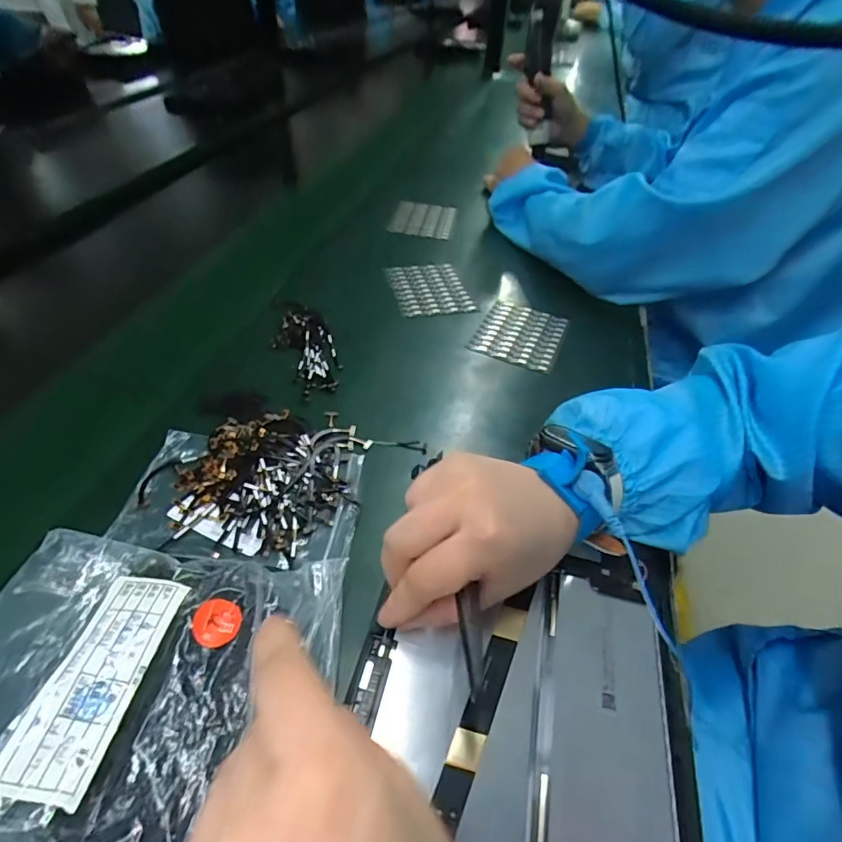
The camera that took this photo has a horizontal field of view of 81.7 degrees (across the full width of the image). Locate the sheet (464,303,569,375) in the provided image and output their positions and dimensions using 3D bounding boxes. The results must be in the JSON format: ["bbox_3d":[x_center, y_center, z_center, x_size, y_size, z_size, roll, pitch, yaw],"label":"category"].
[{"bbox_3d":[0.101,-0.090,0.488,0.081,0.005,0.099,19,44,17],"label":"sheet"}]

